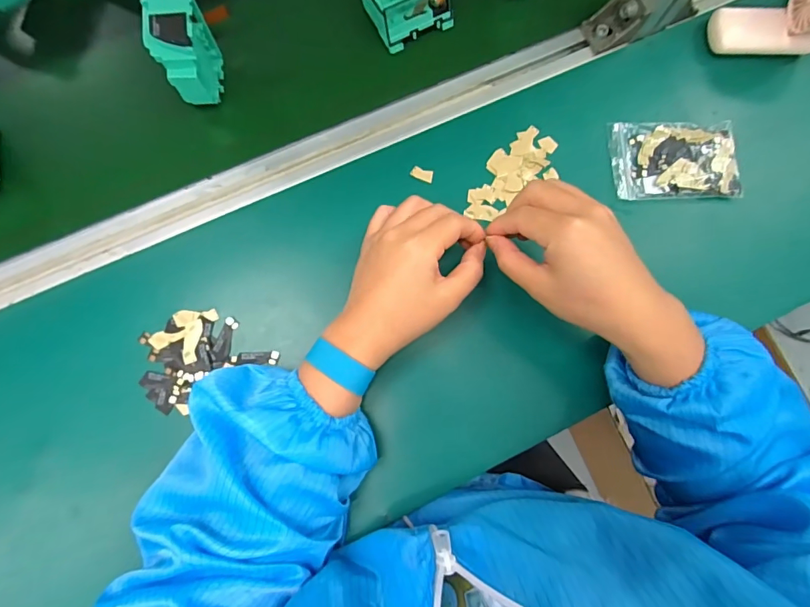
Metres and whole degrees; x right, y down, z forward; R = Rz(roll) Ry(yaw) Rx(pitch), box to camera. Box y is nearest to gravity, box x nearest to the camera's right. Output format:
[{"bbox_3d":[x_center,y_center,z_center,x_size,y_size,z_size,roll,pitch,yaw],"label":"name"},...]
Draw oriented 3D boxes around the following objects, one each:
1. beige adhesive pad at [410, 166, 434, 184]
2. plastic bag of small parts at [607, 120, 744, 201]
[{"bbox_3d":[0.016,-0.120,0.419,0.021,0.005,0.010,18,81,1],"label":"beige adhesive pad"},{"bbox_3d":[0.251,-0.135,0.424,0.112,0.016,0.075,-3,81,-2],"label":"plastic bag of small parts"}]

